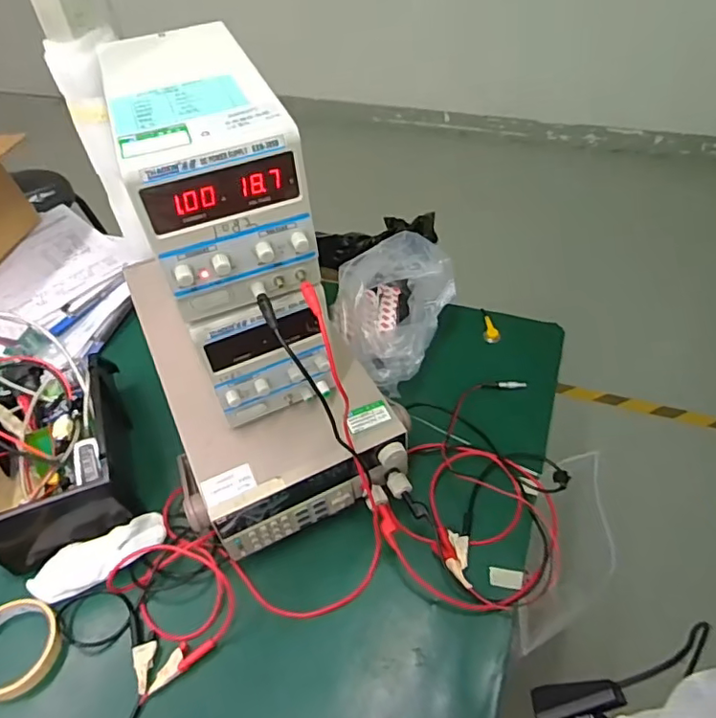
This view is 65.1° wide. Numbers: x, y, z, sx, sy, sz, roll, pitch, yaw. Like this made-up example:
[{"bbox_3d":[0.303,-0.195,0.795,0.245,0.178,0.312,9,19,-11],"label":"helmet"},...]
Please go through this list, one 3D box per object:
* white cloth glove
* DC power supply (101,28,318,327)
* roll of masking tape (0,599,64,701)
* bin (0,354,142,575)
[{"bbox_3d":[-0.278,0.213,0.600,0.144,0.029,0.045,-23,50,-15],"label":"white cloth glove"},{"bbox_3d":[-0.143,-0.179,0.501,0.132,0.151,0.262,-19,49,-12],"label":"DC power supply"},{"bbox_3d":[-0.340,0.282,0.549,0.095,0.020,0.085,7,48,11],"label":"roll of masking tape"},{"bbox_3d":[-0.361,0.097,0.659,0.159,0.118,0.254,-22,49,-14],"label":"bin"}]

